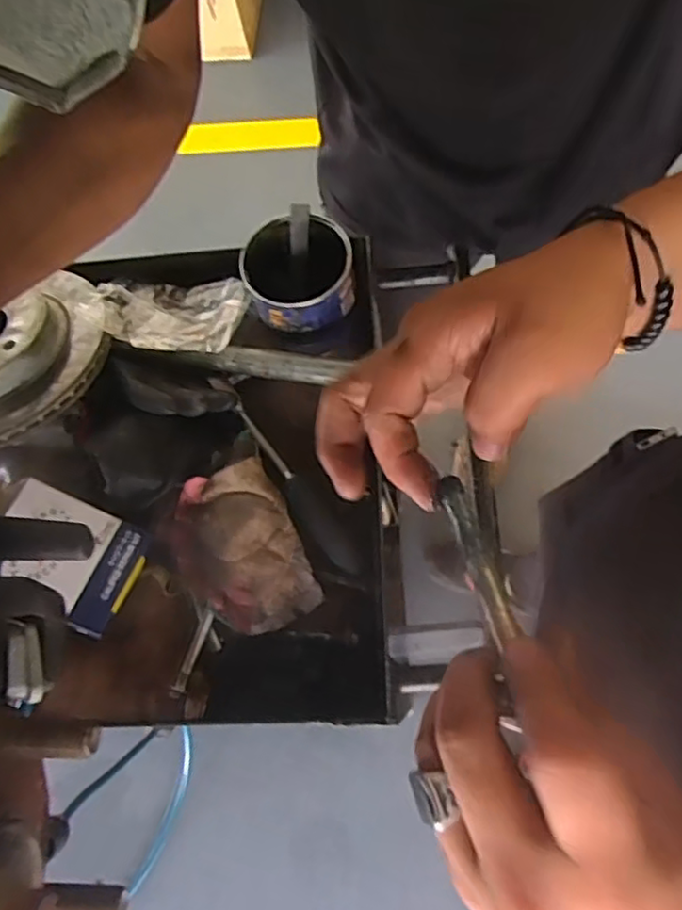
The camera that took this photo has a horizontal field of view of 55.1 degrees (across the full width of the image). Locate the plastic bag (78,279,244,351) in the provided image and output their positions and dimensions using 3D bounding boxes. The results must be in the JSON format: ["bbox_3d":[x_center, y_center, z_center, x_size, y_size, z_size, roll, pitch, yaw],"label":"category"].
[{"bbox_3d":[-0.167,-0.142,0.644,0.146,0.059,0.104,2,69,8],"label":"plastic bag"}]

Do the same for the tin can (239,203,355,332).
[{"bbox_3d":[-0.039,-0.167,0.613,0.097,0.057,0.101,-2,69,6],"label":"tin can"}]

